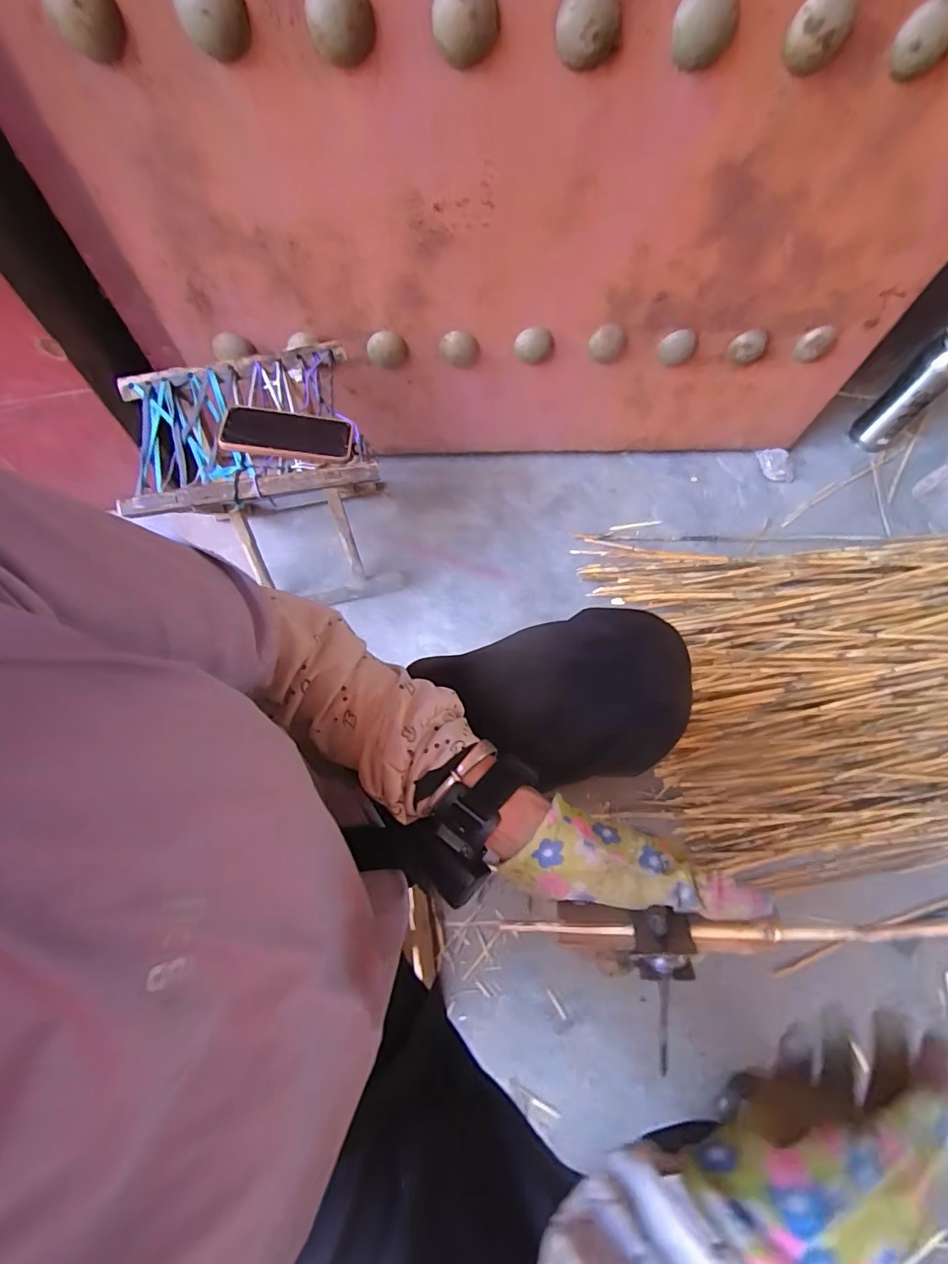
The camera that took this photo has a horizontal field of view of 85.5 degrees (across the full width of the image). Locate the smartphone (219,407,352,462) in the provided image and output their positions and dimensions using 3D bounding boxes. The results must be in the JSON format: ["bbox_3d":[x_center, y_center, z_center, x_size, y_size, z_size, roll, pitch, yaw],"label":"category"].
[{"bbox_3d":[-0.255,-0.274,0.708,0.168,0.013,0.093,6,53,-8],"label":"smartphone"}]

